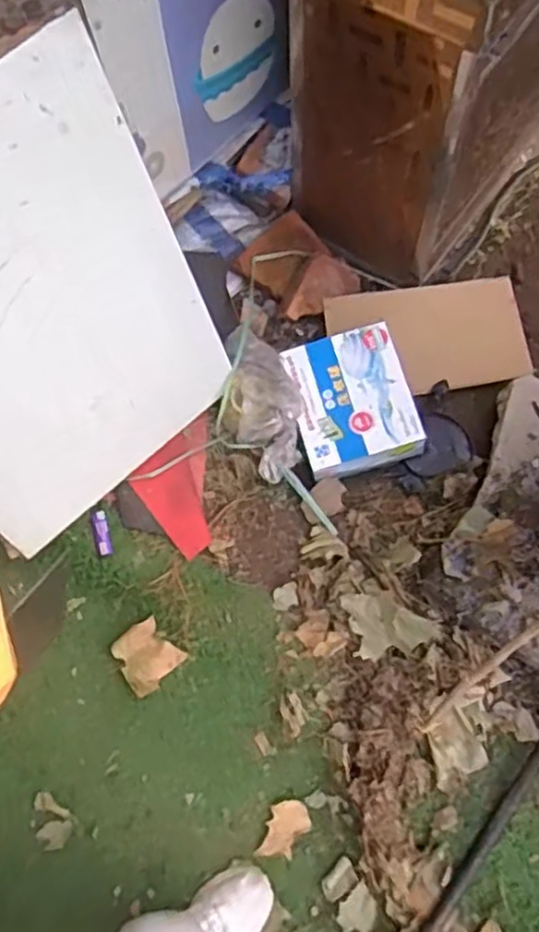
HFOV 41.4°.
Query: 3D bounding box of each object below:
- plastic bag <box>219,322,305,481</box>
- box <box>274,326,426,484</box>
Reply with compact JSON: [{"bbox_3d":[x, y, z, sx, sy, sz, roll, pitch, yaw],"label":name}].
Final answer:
[{"bbox_3d":[-0.014,-0.115,1.280,0.141,0.076,0.272,3,73,-2],"label":"plastic bag"},{"bbox_3d":[0.143,-0.114,1.273,0.201,0.077,0.242,-16,75,-7],"label":"box"}]

